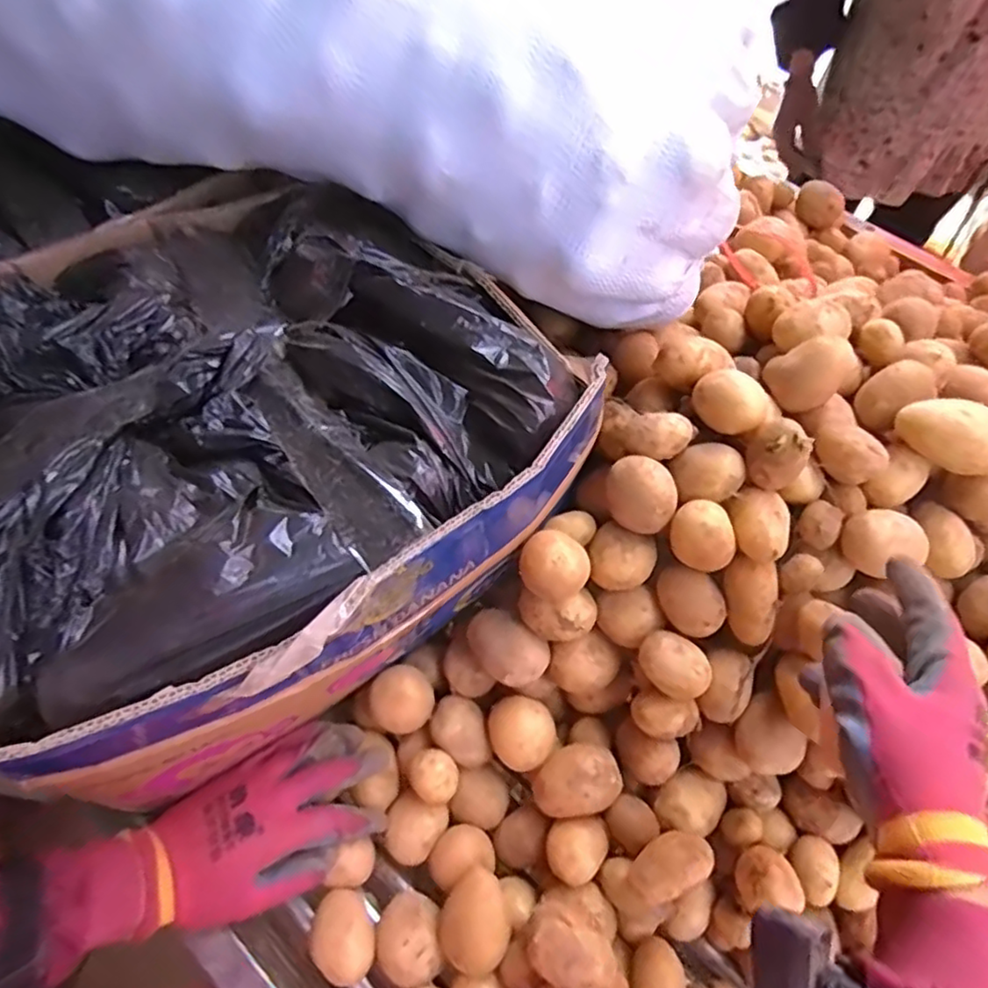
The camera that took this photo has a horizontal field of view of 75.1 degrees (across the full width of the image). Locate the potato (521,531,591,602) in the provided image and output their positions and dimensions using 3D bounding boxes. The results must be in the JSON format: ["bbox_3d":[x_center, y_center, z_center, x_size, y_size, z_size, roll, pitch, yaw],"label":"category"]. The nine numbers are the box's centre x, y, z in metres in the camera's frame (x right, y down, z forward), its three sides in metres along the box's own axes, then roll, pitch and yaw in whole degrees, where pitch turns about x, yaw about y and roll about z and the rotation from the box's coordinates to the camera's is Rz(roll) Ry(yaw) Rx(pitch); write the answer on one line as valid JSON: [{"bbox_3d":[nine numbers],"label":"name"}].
[{"bbox_3d":[0.041,0.047,0.432,0.045,0.033,0.036,14,60,11],"label":"potato"}]

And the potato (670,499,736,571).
[{"bbox_3d":[0.141,0.027,0.431,0.042,0.032,0.033,14,60,11],"label":"potato"}]

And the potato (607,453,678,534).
[{"bbox_3d":[0.100,0.000,0.436,0.046,0.039,0.033,28,63,18],"label":"potato"}]

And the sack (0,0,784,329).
[{"bbox_3d":[-0.124,-0.333,0.437,0.593,0.181,0.238,20,59,-6],"label":"sack"}]

